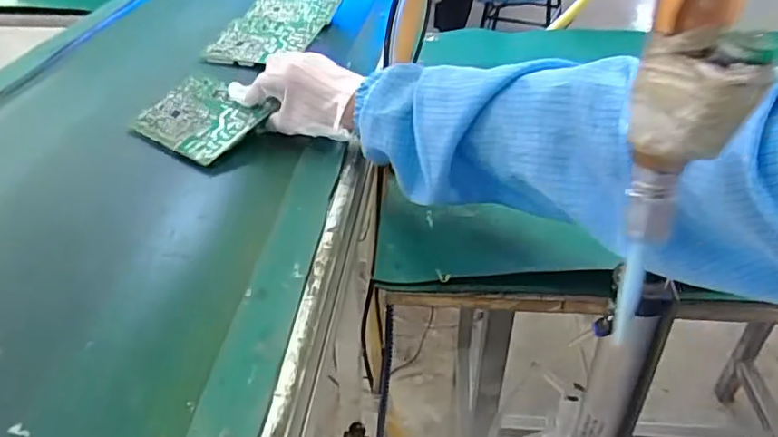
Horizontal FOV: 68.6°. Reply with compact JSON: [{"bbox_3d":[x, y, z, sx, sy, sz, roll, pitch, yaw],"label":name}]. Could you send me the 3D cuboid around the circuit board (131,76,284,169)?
[{"bbox_3d":[-0.188,-0.102,0.573,0.129,0.006,0.090,25,60,30],"label":"circuit board"}]

